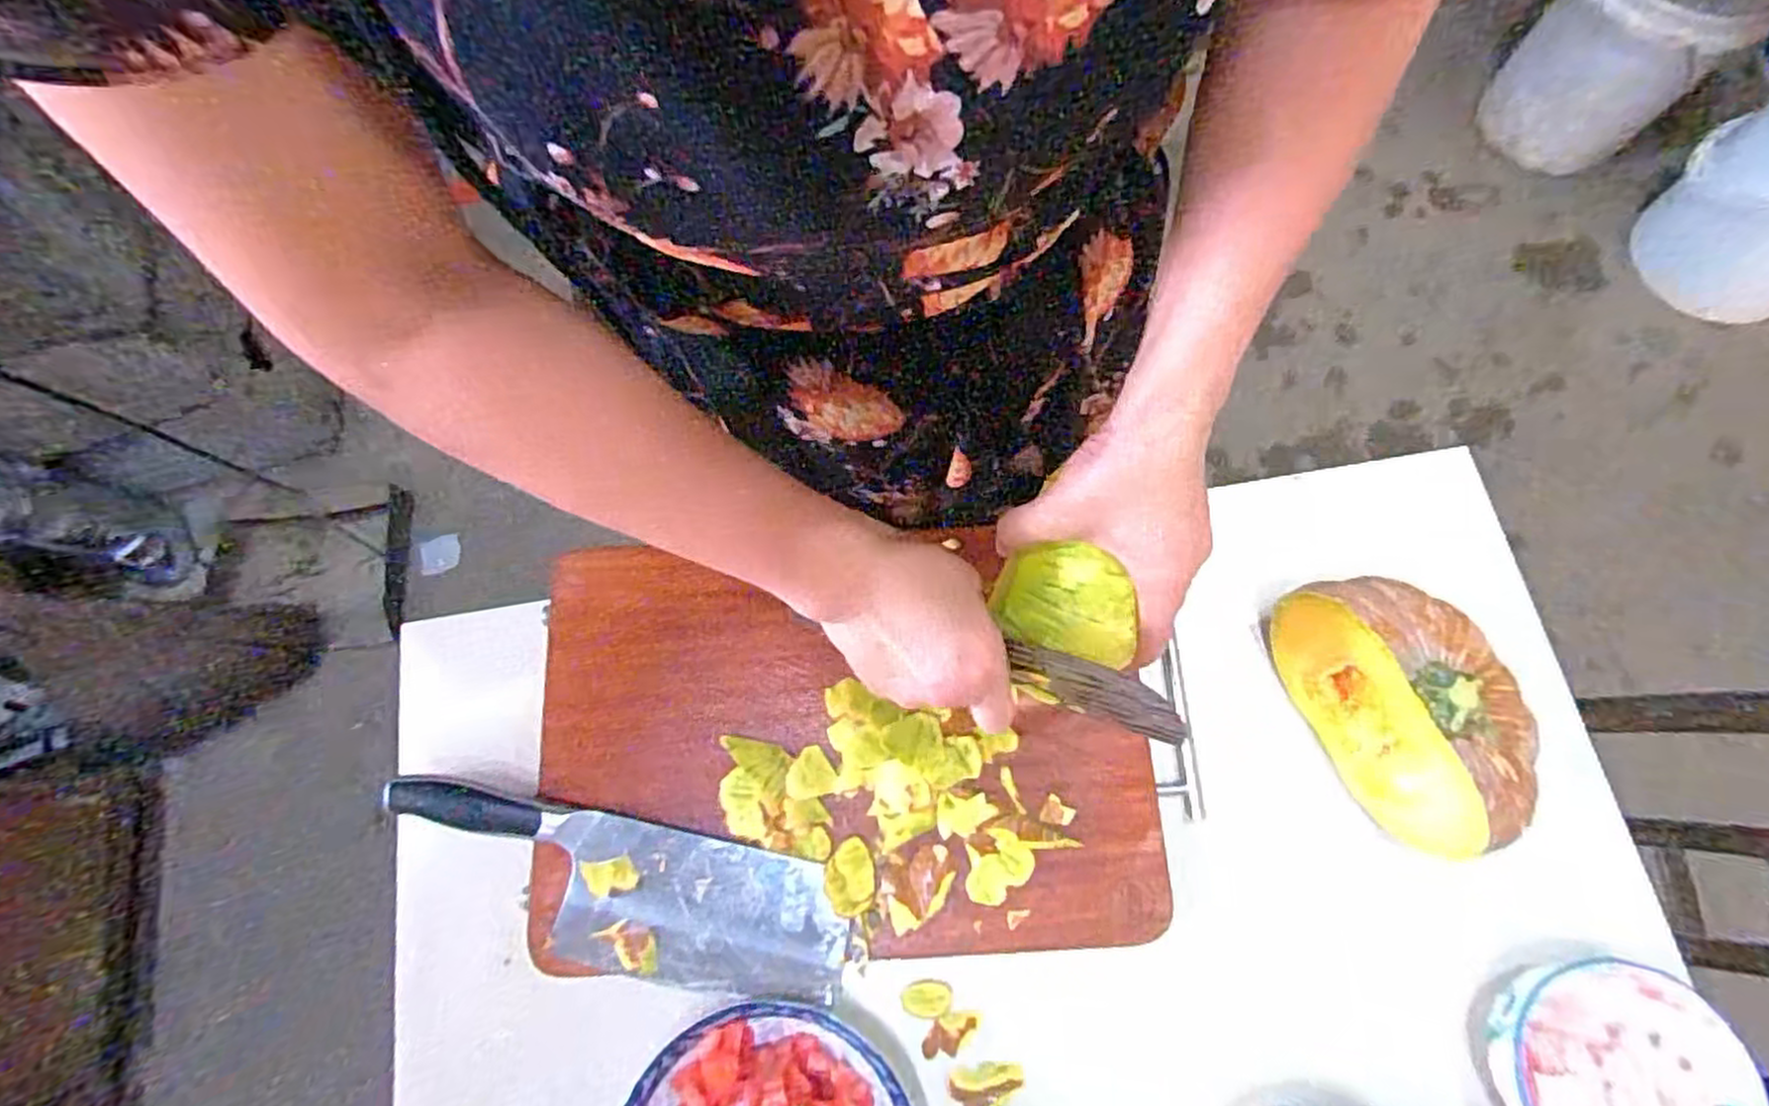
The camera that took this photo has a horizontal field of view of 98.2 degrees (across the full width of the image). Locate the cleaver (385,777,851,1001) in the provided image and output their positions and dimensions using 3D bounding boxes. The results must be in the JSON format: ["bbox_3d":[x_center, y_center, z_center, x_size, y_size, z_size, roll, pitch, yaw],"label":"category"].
[{"bbox_3d":[-0.168,0.210,0.473,0.295,0.020,0.089,11,75,4],"label":"cleaver"}]

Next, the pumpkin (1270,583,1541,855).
[{"bbox_3d":[0.317,0.089,0.465,0.077,0.100,0.164,-20,75,-5],"label":"pumpkin"}]

